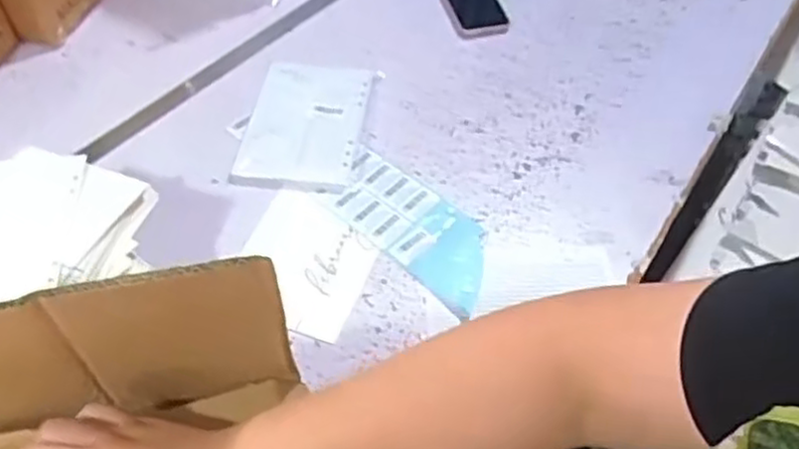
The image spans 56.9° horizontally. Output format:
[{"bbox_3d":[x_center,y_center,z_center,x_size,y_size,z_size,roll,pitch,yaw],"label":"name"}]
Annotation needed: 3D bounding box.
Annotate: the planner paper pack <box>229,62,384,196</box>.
[{"bbox_3d":[-0.122,-0.140,0.966,0.150,0.024,0.224,6,51,5],"label":"planner paper pack"}]

